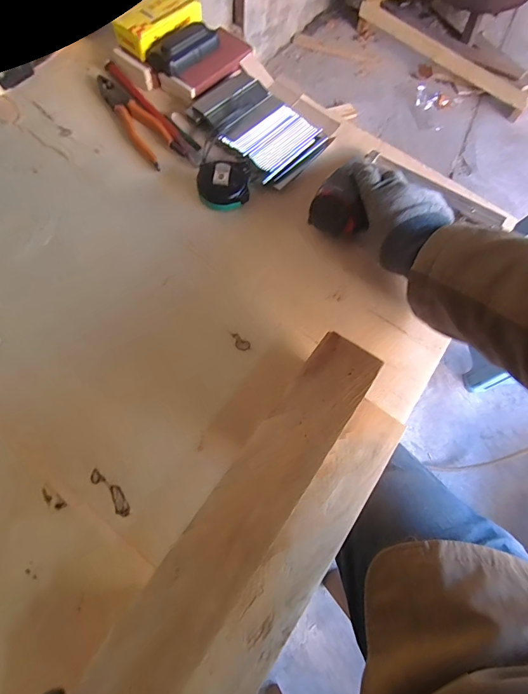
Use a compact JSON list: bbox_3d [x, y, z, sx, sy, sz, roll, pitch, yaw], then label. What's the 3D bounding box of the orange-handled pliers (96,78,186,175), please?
[{"bbox_3d":[-0.188,-0.336,0.543,0.052,0.014,0.188,-33,74,-15],"label":"orange-handled pliers"}]

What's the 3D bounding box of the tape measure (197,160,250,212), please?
[{"bbox_3d":[-0.054,-0.215,0.497,0.066,0.031,0.056,-1,69,-4],"label":"tape measure"}]

